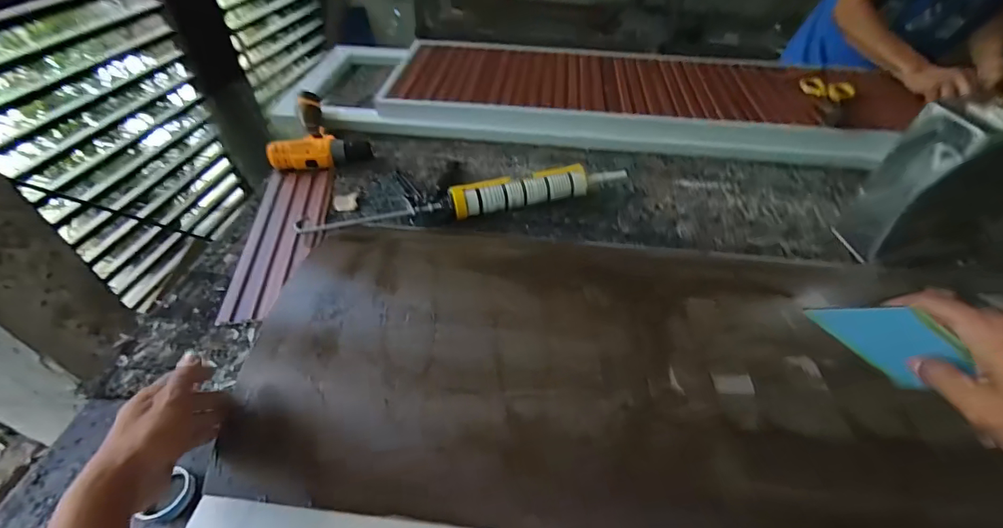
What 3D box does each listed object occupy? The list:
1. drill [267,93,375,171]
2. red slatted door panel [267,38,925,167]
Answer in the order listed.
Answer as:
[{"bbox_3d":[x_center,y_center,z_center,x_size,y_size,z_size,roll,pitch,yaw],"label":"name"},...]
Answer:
[{"bbox_3d":[-0.383,-0.272,0.868,0.187,0.068,0.215,-15,48,-19],"label":"drill"},{"bbox_3d":[0.214,-0.410,0.992,1.052,0.068,0.429,7,50,4],"label":"red slatted door panel"}]

